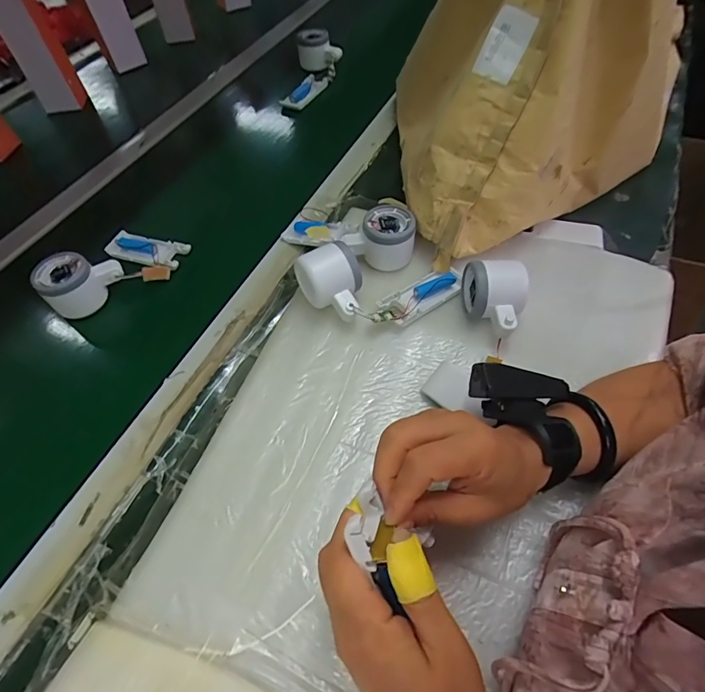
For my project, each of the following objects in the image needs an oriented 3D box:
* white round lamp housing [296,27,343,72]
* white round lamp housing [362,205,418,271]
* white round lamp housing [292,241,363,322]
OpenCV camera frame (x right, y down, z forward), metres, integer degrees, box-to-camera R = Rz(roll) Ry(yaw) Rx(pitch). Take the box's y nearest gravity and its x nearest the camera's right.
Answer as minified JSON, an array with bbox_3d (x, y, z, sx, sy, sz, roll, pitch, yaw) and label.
[{"bbox_3d":[-0.060,-0.531,0.775,0.076,0.061,0.054,-5,56,-1],"label":"white round lamp housing"},{"bbox_3d":[0.042,-0.124,0.495,0.058,0.055,0.053,-1,56,2],"label":"white round lamp housing"},{"bbox_3d":[-0.017,-0.062,0.448,0.057,0.062,0.073,-29,59,-17],"label":"white round lamp housing"}]

